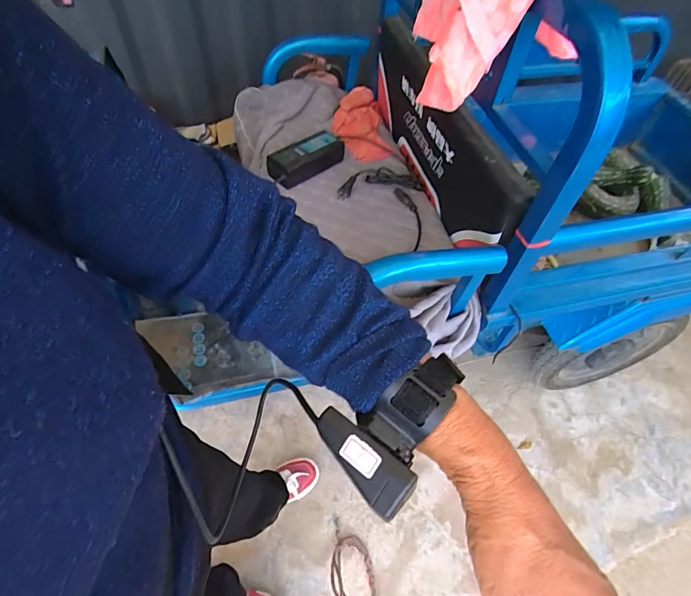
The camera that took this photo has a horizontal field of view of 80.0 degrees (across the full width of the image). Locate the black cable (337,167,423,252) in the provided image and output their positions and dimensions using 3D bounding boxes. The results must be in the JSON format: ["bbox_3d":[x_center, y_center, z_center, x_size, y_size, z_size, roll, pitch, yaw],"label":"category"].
[{"bbox_3d":[0.117,-0.234,0.954,0.229,0.031,0.157,38,72,15],"label":"black cable"}]

